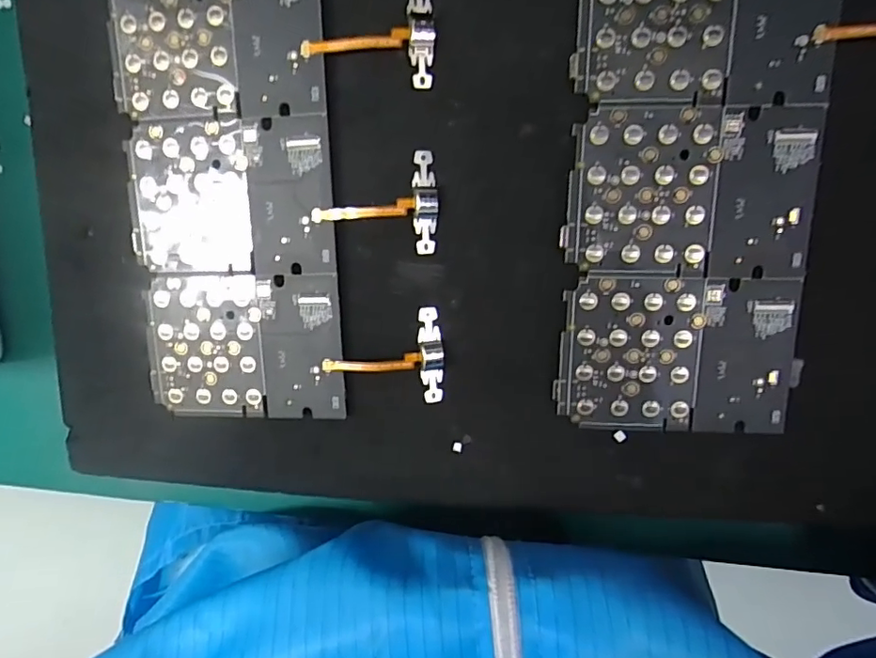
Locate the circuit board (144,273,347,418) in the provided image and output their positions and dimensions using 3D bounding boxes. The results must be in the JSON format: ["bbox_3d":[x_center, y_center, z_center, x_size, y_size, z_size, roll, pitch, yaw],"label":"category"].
[{"bbox_3d":[-0.075,0.007,0.210,0.078,0.004,0.056,0,100,8],"label":"circuit board"}]

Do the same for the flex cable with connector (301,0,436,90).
[{"bbox_3d":[-0.023,-0.101,0.182,0.045,0.006,0.034,6,100,5],"label":"flex cable with connector"}]

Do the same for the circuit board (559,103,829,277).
[{"bbox_3d":[0.084,-0.046,0.181,0.078,0.004,0.055,1,102,5],"label":"circuit board"}]

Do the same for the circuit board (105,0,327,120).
[{"bbox_3d":[-0.078,-0.102,0.186,0.078,0.007,0.053,0,99,6],"label":"circuit board"}]

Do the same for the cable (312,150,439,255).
[{"bbox_3d":[-0.022,-0.046,0.192,0.044,0.006,0.035,5,99,5],"label":"cable"}]

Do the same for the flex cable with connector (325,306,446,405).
[{"bbox_3d":[-0.020,0.009,0.202,0.045,0.005,0.035,4,99,5],"label":"flex cable with connector"}]

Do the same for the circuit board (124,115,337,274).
[{"bbox_3d":[-0.077,-0.048,0.200,0.078,0.004,0.055,2,102,8],"label":"circuit board"}]

